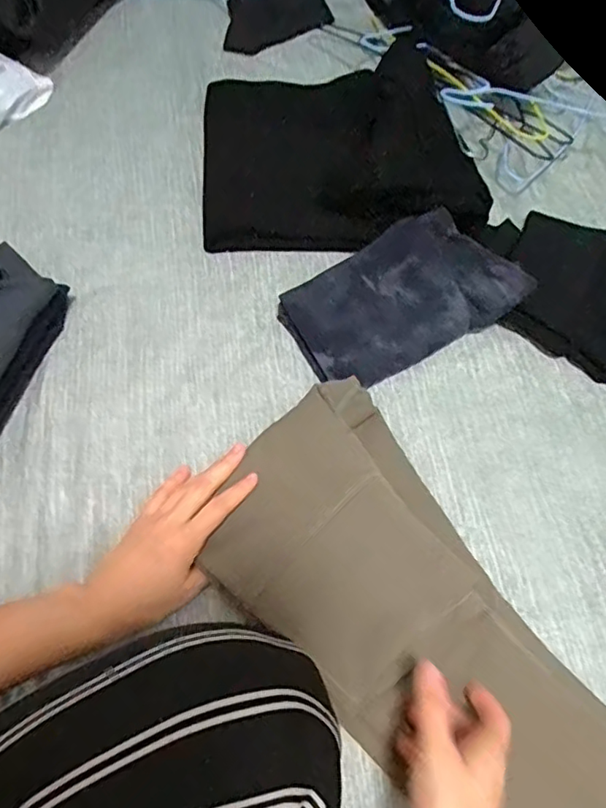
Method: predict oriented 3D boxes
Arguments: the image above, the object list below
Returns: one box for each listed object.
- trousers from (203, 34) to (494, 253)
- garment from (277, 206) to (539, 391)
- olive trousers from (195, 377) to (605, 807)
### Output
[{"bbox_3d":[0.033,-0.295,0.639,0.296,0.093,0.268,-2,64,-2],"label":"trousers"},{"bbox_3d":[0.095,-0.104,0.567,0.215,0.056,0.135,-28,68,-14],"label":"garment"},{"bbox_3d":[0.168,0.252,0.414,0.189,0.046,0.627,-38,75,-17],"label":"olive trousers"}]

